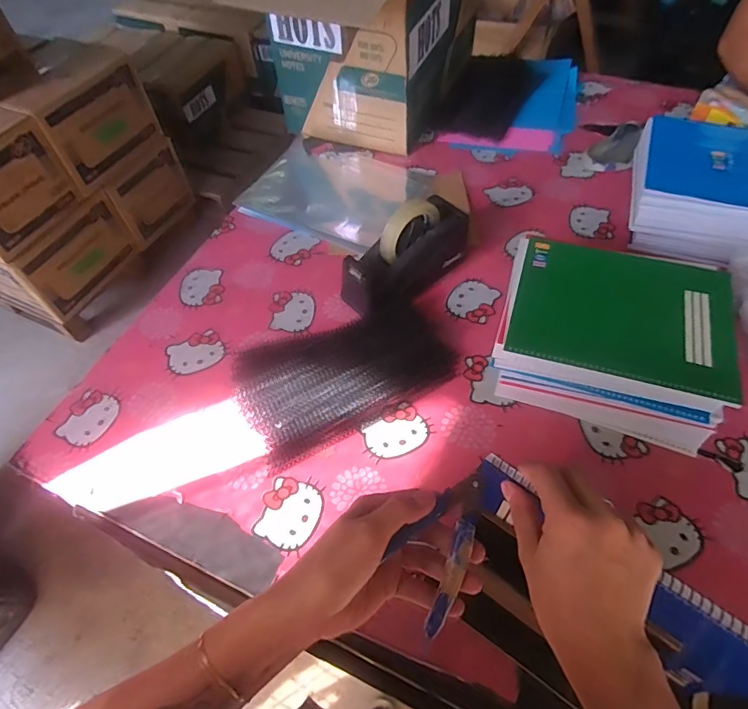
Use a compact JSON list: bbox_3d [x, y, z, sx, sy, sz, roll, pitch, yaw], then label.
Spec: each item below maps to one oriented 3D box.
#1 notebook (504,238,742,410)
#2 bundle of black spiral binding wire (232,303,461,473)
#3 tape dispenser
[{"bbox_3d":[0.300,-0.054,0.592,0.241,0.023,0.195,15,58,13],"label":"notebook"},{"bbox_3d":[-0.042,0.014,0.660,0.274,0.040,0.183,-24,58,-13],"label":"bundle of black spiral binding wire"},{"bbox_3d":[0.046,-0.144,0.714,0.206,0.121,0.080,-40,63,-22],"label":"tape dispenser"}]

